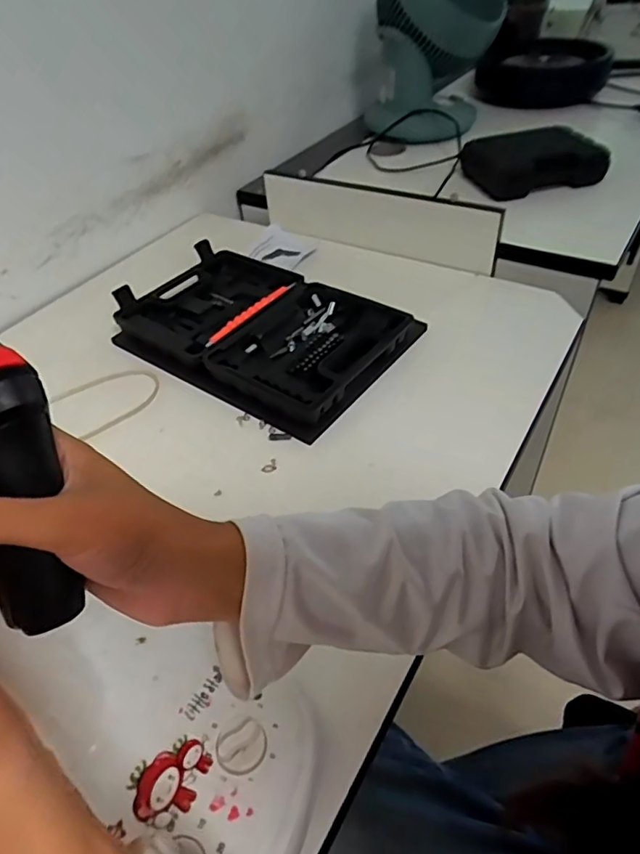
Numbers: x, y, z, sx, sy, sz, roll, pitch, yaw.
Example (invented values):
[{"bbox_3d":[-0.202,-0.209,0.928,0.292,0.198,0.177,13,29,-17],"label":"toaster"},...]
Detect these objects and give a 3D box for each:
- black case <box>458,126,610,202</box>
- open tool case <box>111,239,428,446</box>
[{"bbox_3d":[0.396,-0.497,1.005,0.256,0.039,0.191,-17,46,-12],"label":"black case"},{"bbox_3d":[-0.077,-0.131,0.699,0.362,0.045,0.241,24,52,25],"label":"open tool case"}]

